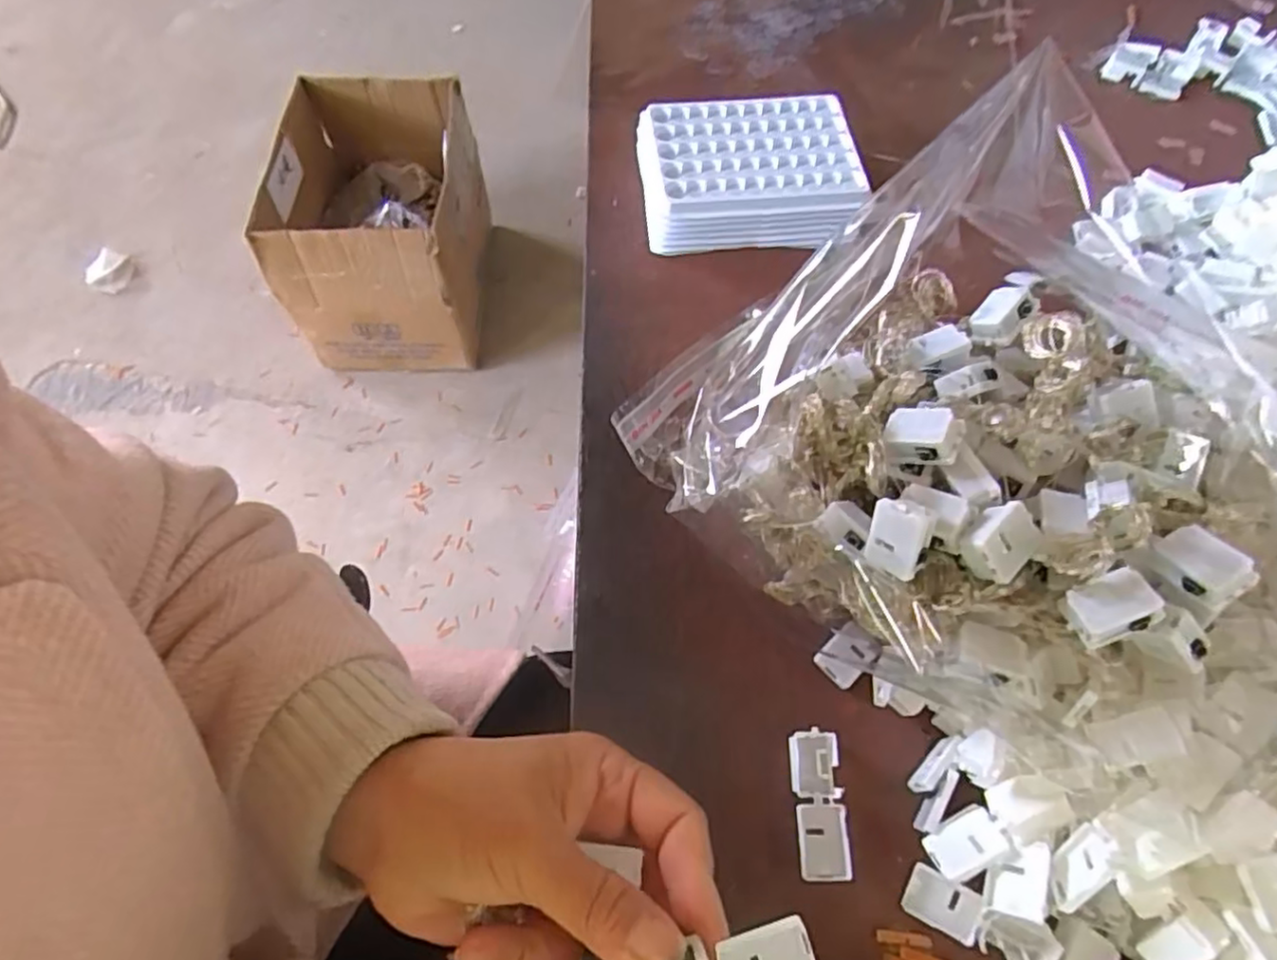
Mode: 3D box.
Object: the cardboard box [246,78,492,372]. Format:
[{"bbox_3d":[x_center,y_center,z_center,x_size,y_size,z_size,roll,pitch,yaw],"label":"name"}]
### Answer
[{"bbox_3d":[-0.440,-0.428,1.174,0.318,0.299,0.397,-2,64,-2],"label":"cardboard box"}]

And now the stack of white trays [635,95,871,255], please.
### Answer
[{"bbox_3d":[0.068,-0.187,0.421,0.132,0.040,0.100,-4,64,-3],"label":"stack of white trays"}]

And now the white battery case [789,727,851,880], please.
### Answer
[{"bbox_3d":[0.075,0.135,0.282,0.020,0.011,0.055,2,64,0],"label":"white battery case"}]

